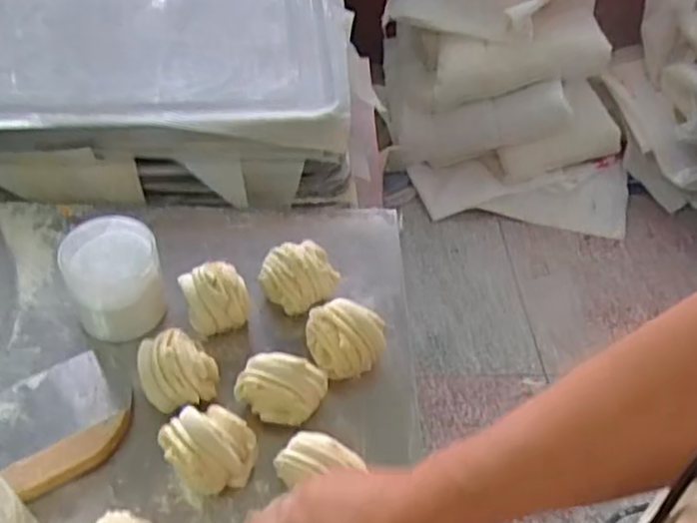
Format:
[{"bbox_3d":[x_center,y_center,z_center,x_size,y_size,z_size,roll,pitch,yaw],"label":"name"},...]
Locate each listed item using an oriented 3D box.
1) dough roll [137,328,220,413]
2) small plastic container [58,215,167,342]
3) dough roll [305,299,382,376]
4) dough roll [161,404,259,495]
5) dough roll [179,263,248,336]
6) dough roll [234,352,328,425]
[{"bbox_3d":[-0.149,0.097,0.615,0.062,0.057,0.063,2,49,-3],"label":"dough roll"},{"bbox_3d":[-0.217,0.017,0.658,0.080,0.082,0.082,-11,51,-14],"label":"small plastic container"},{"bbox_3d":[-0.003,0.072,0.644,0.069,0.060,0.056,-2,50,-7],"label":"dough roll"},{"bbox_3d":[-0.112,0.149,0.570,0.070,0.062,0.060,-15,52,-17],"label":"dough roll"},{"bbox_3d":[-0.127,0.037,0.671,0.059,0.061,0.051,-6,50,-10],"label":"dough roll"},{"bbox_3d":[-0.058,0.111,0.605,0.072,0.056,0.040,10,49,4],"label":"dough roll"}]

